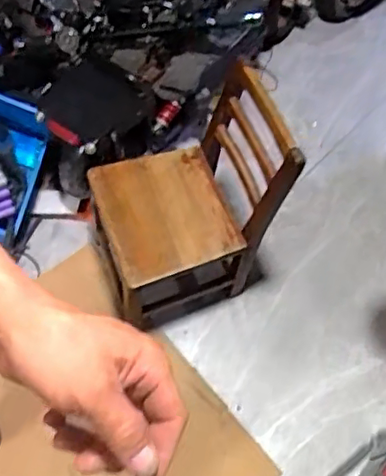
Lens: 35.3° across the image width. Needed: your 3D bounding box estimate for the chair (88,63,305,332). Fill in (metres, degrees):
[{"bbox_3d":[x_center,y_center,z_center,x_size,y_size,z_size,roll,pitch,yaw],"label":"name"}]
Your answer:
[{"bbox_3d":[-0.019,-0.066,1.297,0.350,0.487,0.304,-13,65,-9],"label":"chair"}]

